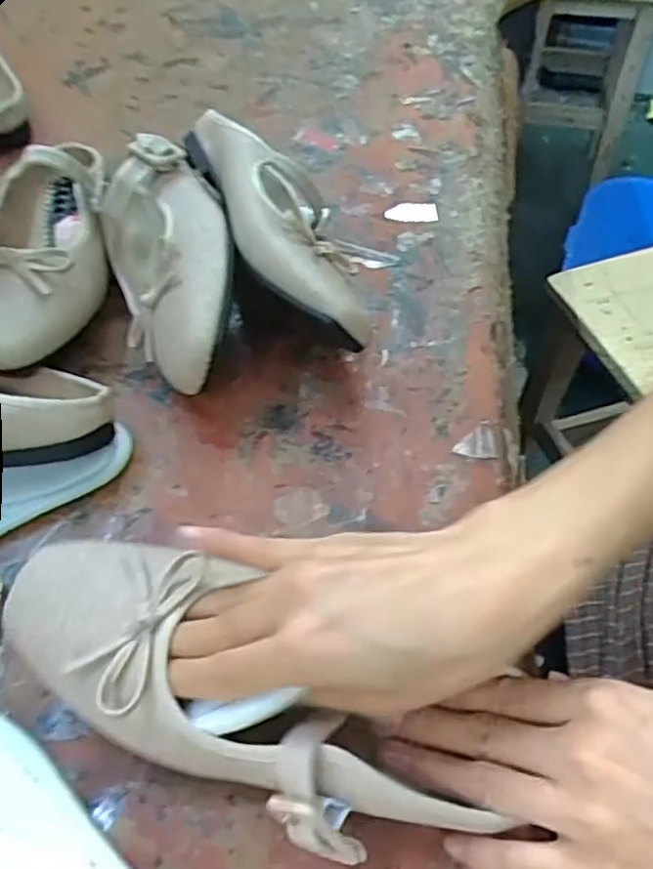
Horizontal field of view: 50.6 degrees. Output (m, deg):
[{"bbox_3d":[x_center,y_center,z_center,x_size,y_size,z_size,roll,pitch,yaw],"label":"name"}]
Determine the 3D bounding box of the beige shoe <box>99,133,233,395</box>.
[{"bbox_3d":[-0.105,-0.122,0.452,0.073,0.086,0.235,-15,55,-10],"label":"beige shoe"}]

